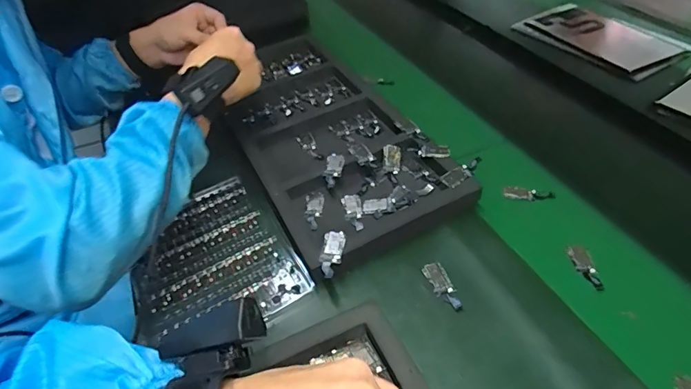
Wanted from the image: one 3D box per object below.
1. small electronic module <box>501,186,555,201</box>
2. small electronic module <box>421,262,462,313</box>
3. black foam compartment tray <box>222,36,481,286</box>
[{"bbox_3d":[0.230,0.001,0.546,0.060,0.013,0.017,11,45,10],"label":"small electronic module"},{"bbox_3d":[0.101,0.095,0.449,0.021,0.004,0.058,-16,46,-16],"label":"small electronic module"},{"bbox_3d":[-0.046,-0.103,0.635,0.222,0.050,0.511,-19,47,-20],"label":"black foam compartment tray"}]

